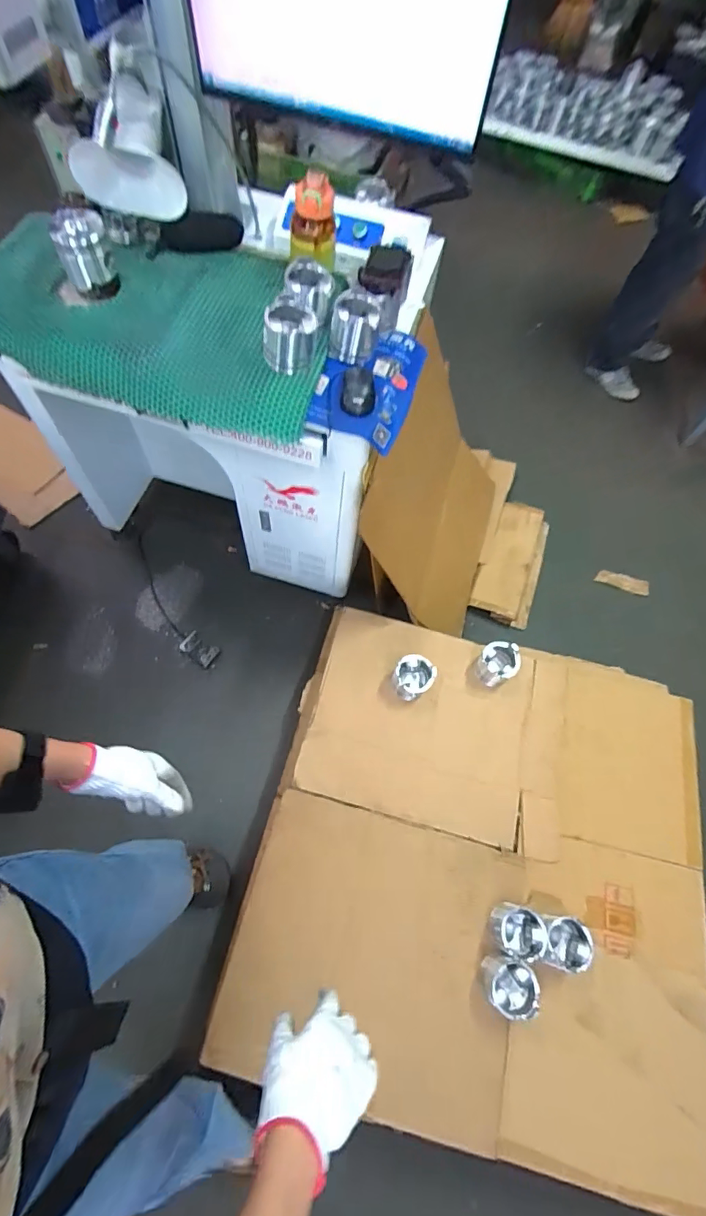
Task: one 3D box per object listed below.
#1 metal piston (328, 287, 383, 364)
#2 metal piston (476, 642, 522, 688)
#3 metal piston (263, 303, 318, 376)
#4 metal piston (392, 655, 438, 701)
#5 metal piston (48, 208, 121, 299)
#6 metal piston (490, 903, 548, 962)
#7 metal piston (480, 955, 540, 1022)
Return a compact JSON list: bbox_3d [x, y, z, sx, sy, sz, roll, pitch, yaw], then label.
[{"bbox_3d":[0.004,-0.534,0.935,0.096,0.089,0.103,12,65,0],"label":"metal piston"},{"bbox_3d":[0.367,0.141,1.246,0.094,0.093,0.092,1,65,-3],"label":"metal piston"},{"bbox_3d":[-0.115,-0.490,0.888,0.093,0.077,0.093,-4,66,-7],"label":"metal piston"},{"bbox_3d":[0.150,0.174,1.223,0.091,0.081,0.094,1,65,-3],"label":"metal piston"},{"bbox_3d":[-0.494,-0.654,0.905,0.087,0.113,0.081,-16,68,-12],"label":"metal piston"},{"bbox_3d":[0.344,0.671,1.013,0.099,0.063,0.089,4,65,-1],"label":"metal piston"},{"bbox_3d":[0.313,0.753,0.969,0.091,0.067,0.092,1,65,-3],"label":"metal piston"}]

